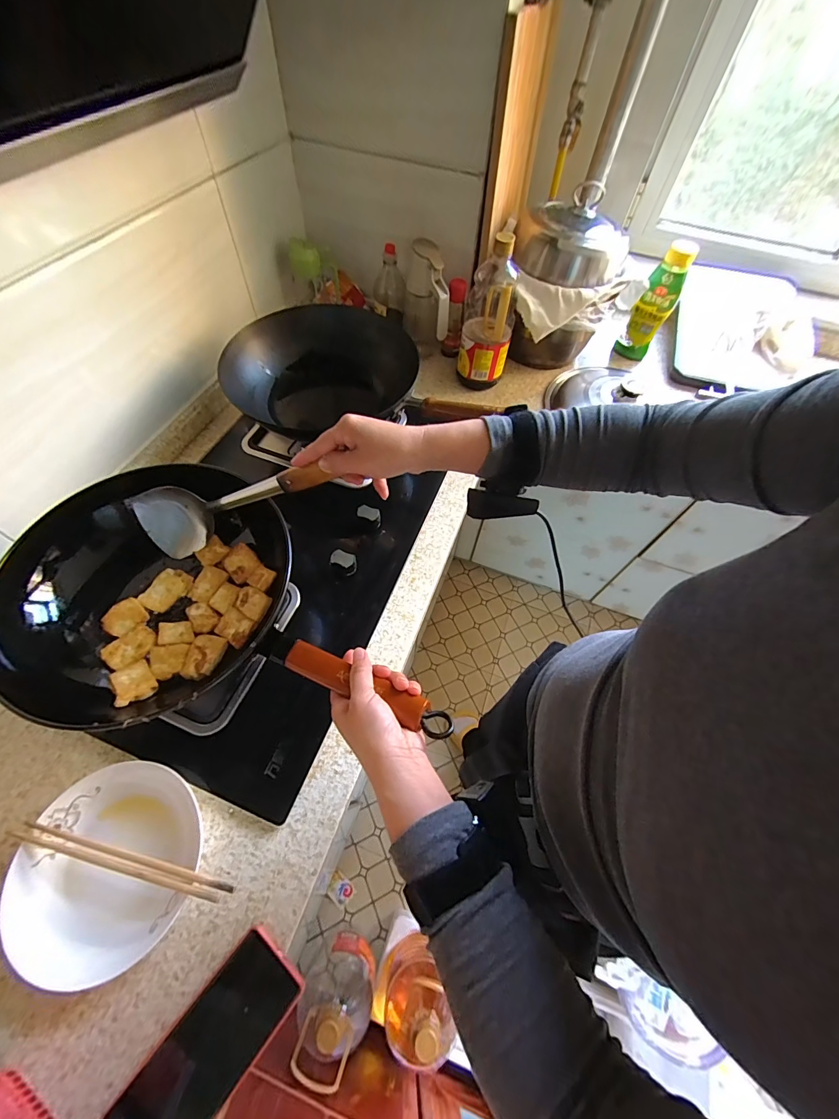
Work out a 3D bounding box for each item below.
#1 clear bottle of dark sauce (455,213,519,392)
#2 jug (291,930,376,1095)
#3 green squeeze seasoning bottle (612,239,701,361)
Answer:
[{"bbox_3d":[0.140,-0.482,0.788,0.100,0.251,0.095,8,60,1],"label":"clear bottle of dark sauce"},{"bbox_3d":[-0.163,0.912,0.824,0.134,0.315,0.151,35,64,16],"label":"jug"},{"bbox_3d":[0.519,-0.562,0.871,0.077,0.206,0.059,23,61,10],"label":"green squeeze seasoning bottle"}]

